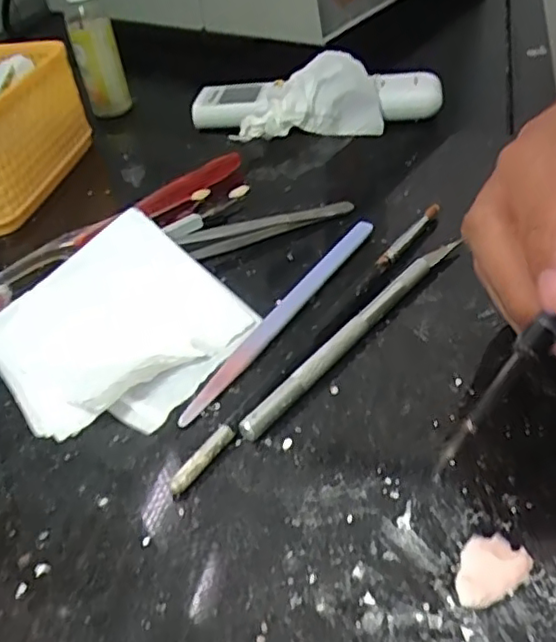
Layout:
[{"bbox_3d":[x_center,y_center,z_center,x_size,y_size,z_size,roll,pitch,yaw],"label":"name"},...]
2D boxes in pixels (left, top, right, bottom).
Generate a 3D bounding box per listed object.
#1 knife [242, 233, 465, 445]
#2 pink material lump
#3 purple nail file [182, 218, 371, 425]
[{"bbox_3d":[0.033,0.002,0.253,0.008,0.009,0.134,27,51,34],"label":"knife"},{"bbox_3d":[0.059,0.069,0.175,0.017,0.004,0.023,29,52,35],"label":"pink material lump"},{"bbox_3d":[0.005,-0.006,0.268,0.009,0.004,0.138,21,47,29],"label":"purple nail file"}]

